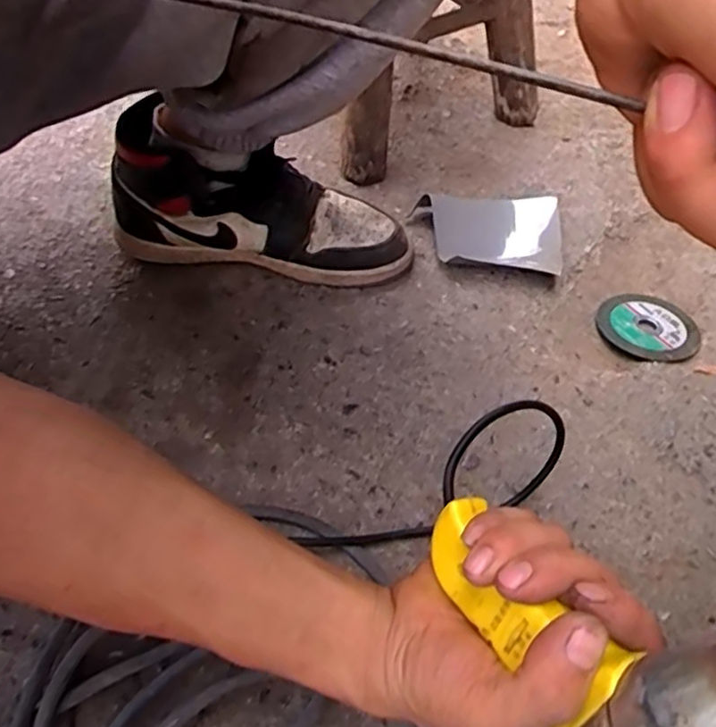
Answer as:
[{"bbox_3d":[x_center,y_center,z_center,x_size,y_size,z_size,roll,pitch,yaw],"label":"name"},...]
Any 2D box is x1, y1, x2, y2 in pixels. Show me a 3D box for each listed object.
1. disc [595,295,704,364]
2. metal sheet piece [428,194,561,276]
[{"bbox_3d":[0.254,-0.032,0.561,0.079,0.005,0.083,1,45,-1],"label":"disc"},{"bbox_3d":[0.128,-0.119,0.598,0.117,0.031,0.094,5,52,2],"label":"metal sheet piece"}]

